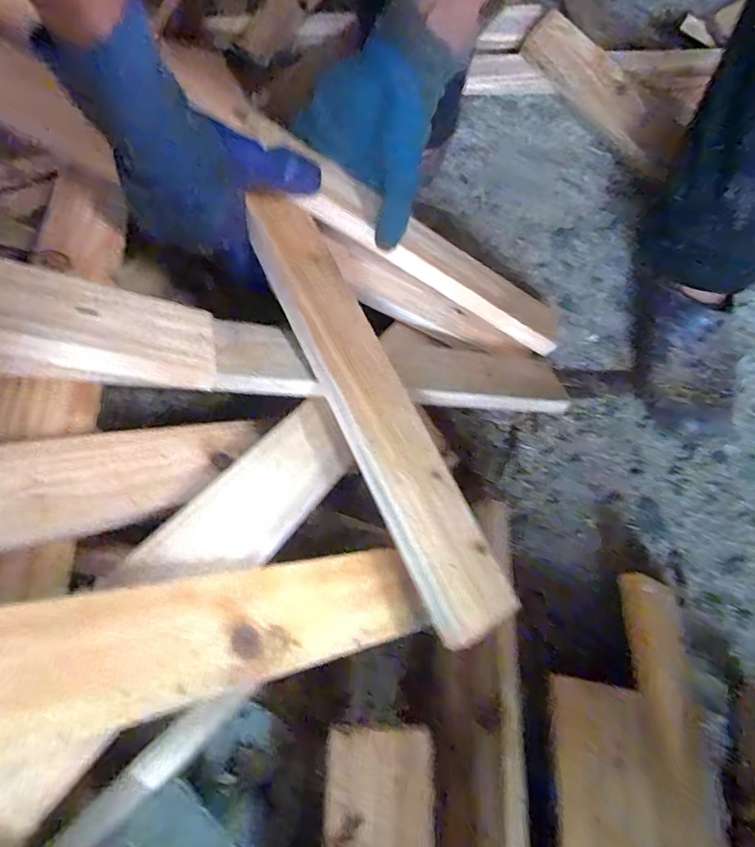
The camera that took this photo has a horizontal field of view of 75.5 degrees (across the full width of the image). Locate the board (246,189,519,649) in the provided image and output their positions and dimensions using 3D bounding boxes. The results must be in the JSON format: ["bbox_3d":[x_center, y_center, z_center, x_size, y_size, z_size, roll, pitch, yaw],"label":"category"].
[{"bbox_3d":[-0.008,-0.018,0.322,0.051,0.028,0.316,-24,75,-10],"label":"board"}]

